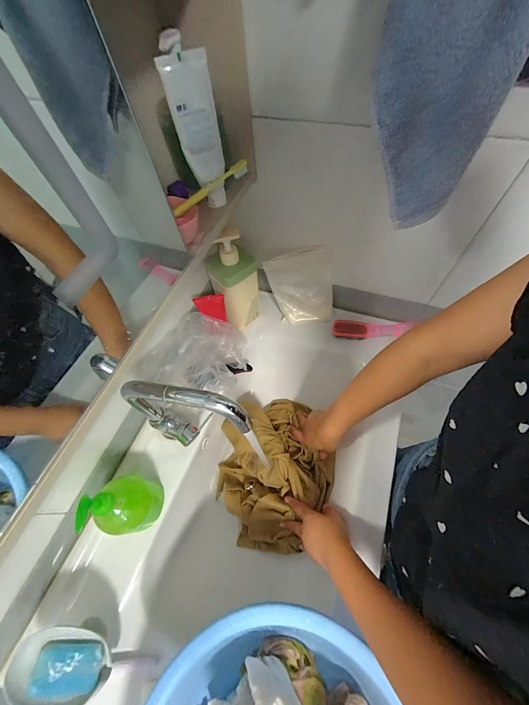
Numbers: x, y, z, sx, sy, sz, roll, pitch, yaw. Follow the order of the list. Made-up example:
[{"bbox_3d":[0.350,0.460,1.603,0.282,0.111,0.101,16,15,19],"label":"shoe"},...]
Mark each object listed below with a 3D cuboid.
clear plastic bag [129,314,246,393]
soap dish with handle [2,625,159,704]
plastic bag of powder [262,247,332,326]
[{"bbox_3d":[-0.134,0.010,0.551,0.178,0.114,0.141,0,61,3],"label":"clear plastic bag"},{"bbox_3d":[-0.242,0.426,0.374,0.176,0.035,0.076,24,60,-21],"label":"soap dish with handle"},{"bbox_3d":[0.081,-0.139,0.613,0.148,0.162,0.067,-7,60,0],"label":"plastic bag of powder"}]

